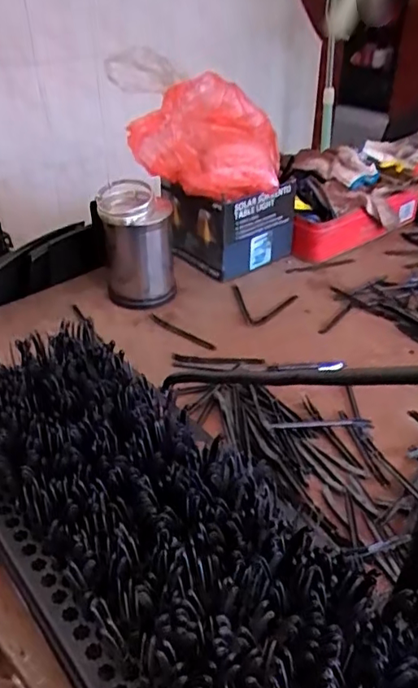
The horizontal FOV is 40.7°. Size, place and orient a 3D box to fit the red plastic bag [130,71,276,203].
[{"bbox_3d":[-0.001,-0.251,0.684,0.169,0.113,0.106,7,37,10],"label":"red plastic bag"}]

